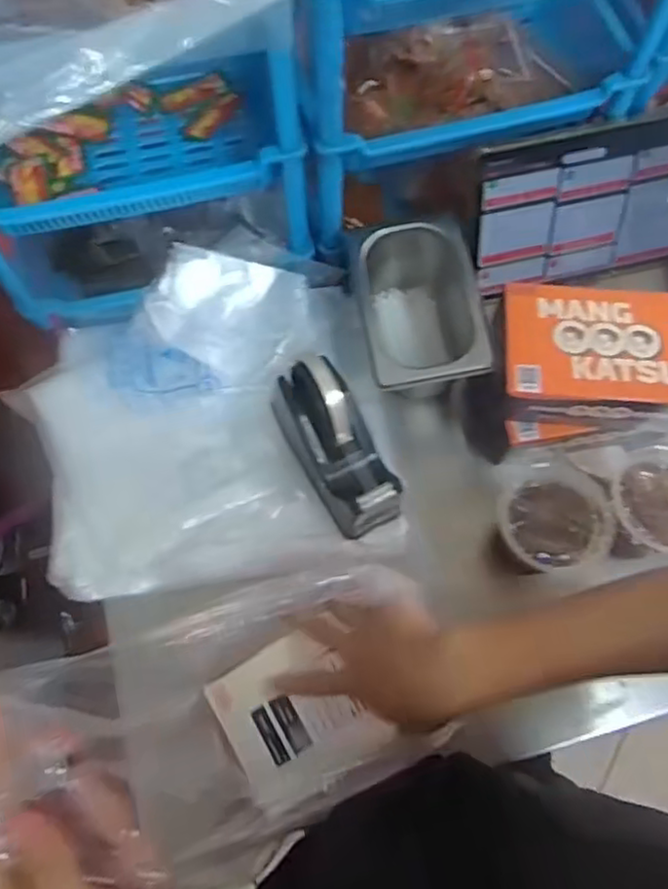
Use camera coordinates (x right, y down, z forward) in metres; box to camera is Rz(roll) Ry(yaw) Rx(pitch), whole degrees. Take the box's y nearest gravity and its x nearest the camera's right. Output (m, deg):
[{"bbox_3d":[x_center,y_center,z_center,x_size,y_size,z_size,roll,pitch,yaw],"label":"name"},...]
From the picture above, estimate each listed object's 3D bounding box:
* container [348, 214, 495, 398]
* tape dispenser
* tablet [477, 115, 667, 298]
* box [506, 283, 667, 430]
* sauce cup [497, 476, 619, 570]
[{"bbox_3d":[0.081,-0.126,0.648,0.104,0.100,0.164,-10,69,-4],"label":"container"},{"bbox_3d":[0.003,-0.002,0.583,0.061,0.084,0.147,-28,71,-10],"label":"tape dispenser"},{"bbox_3d":[0.258,-0.237,0.664,0.237,0.156,0.015,-14,47,-4],"label":"tablet"},{"bbox_3d":[0.233,-0.078,0.585,0.166,0.062,0.130,4,69,2],"label":"box"},{"bbox_3d":[0.178,0.062,0.534,0.087,0.033,0.078,-18,70,-6],"label":"sauce cup"}]

